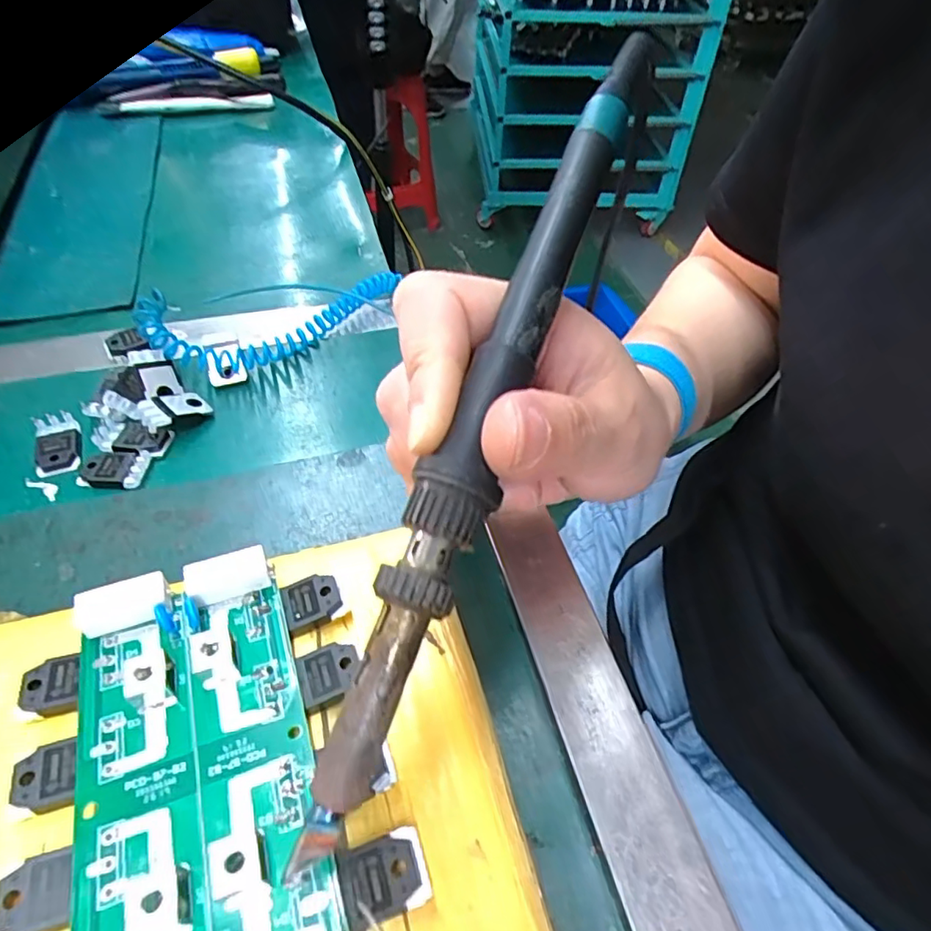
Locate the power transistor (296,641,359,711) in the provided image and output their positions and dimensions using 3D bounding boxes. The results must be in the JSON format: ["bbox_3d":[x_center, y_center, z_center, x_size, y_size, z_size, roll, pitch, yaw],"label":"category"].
[{"bbox_3d":[-0.038,0.057,0.163,0.016,0.004,0.014,-13,49,-15],"label":"power transistor"}]

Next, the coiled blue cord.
[{"bbox_3d":[-0.094,-0.078,0.289,0.118,0.021,0.057,-34,59,-29],"label":"coiled blue cord"}]

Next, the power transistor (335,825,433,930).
[{"bbox_3d":[-0.019,0.093,0.134,0.019,0.008,0.015,-12,49,-14],"label":"power transistor"}]

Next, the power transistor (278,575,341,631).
[{"bbox_3d":[-0.047,0.040,0.177,0.016,0.004,0.014,-18,56,-9],"label":"power transistor"}]

